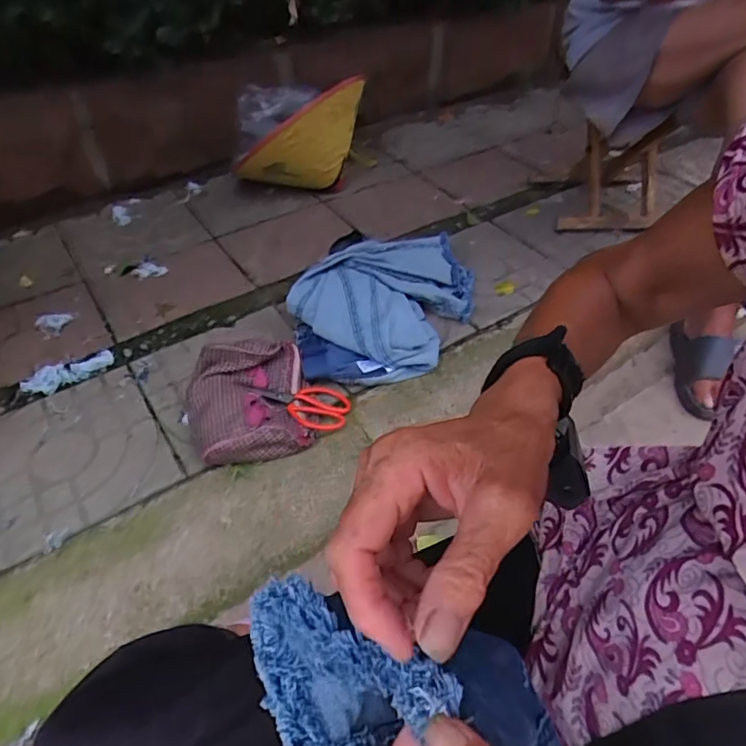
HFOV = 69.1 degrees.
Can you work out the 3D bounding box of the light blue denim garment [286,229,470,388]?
[{"bbox_3d":[0.038,-0.133,1.035,0.437,0.104,0.276,-35,55,-29],"label":"light blue denim garment"}]

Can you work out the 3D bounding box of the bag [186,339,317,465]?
[{"bbox_3d":[-0.202,0.043,0.880,0.186,0.080,0.209,-11,49,-10],"label":"bag"}]

